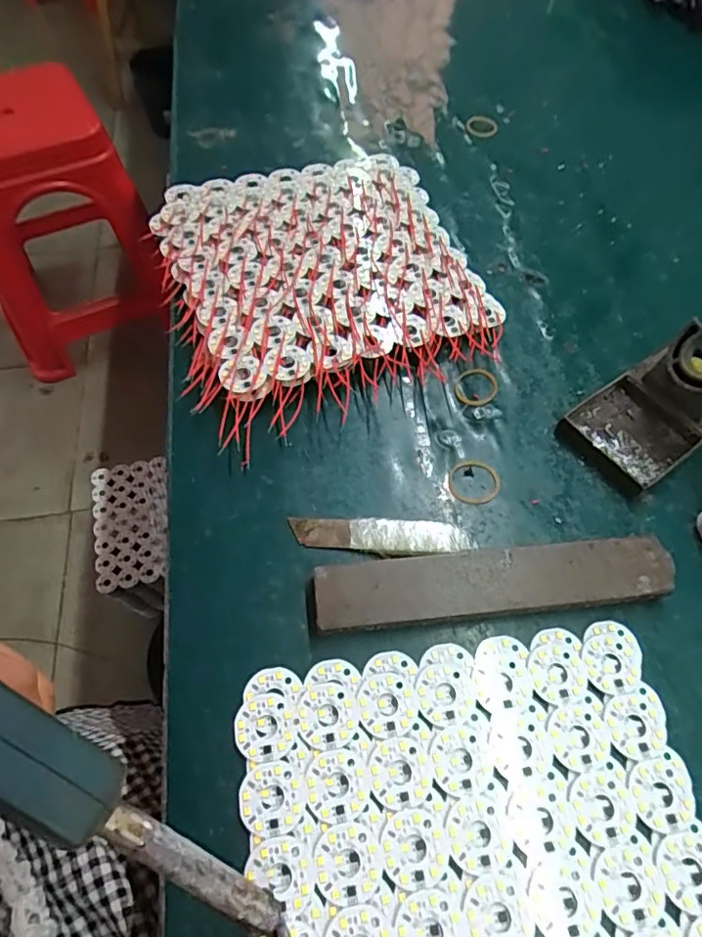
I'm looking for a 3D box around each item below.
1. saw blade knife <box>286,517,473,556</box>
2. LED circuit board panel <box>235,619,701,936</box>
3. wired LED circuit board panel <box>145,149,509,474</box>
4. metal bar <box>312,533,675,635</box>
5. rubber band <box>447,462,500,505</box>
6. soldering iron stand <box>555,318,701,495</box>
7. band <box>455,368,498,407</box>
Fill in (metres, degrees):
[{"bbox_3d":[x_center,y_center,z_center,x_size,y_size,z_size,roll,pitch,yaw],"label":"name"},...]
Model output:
[{"bbox_3d":[0.016,0.040,0.327,0.103,0.012,0.021,6,61,-1],"label":"saw blade knife"},{"bbox_3d":[0.065,0.192,0.244,0.211,0.008,0.221,-5,61,-7],"label":"LED circuit board panel"},{"bbox_3d":[-0.026,-0.154,0.431,0.229,0.020,0.266,-16,63,-13],"label":"wired LED circuit board panel"},{"bbox_3d":[0.080,0.065,0.311,0.198,0.017,0.037,-4,61,-7],"label":"metal bar"},{"bbox_3d":[0.079,0.008,0.353,0.033,0.004,0.032,-8,62,-8],"label":"rubber band"},{"bbox_3d":[0.219,-0.055,0.360,0.145,0.069,0.069,-31,68,-19],"label":"soldering iron stand"},{"bbox_3d":[0.090,-0.060,0.392,0.027,0.004,0.038,33,64,14],"label":"band"}]

